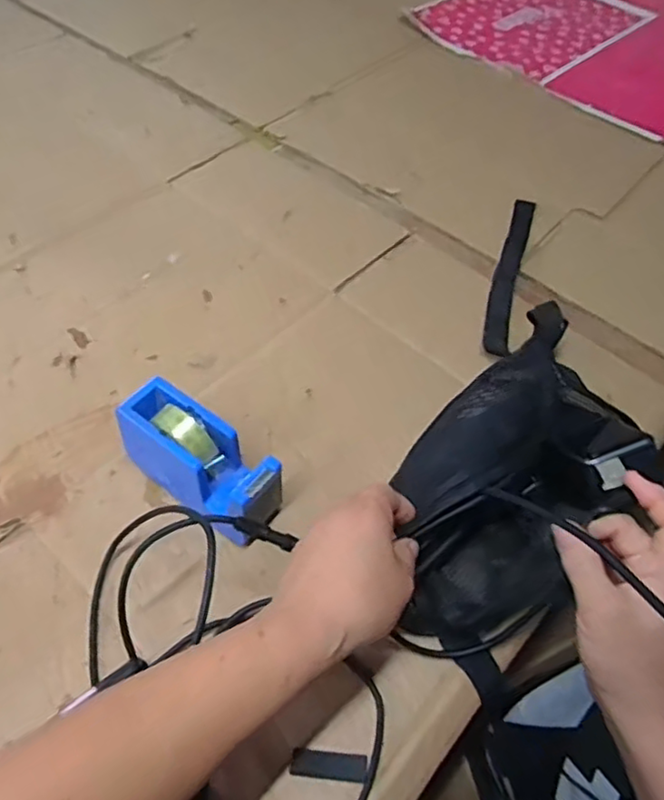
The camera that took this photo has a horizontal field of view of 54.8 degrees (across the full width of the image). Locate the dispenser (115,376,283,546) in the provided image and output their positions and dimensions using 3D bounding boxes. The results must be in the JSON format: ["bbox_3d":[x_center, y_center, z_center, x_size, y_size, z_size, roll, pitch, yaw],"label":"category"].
[{"bbox_3d":[-0.096,0.051,0.485,0.134,0.086,0.056,38,60,24],"label":"dispenser"}]

